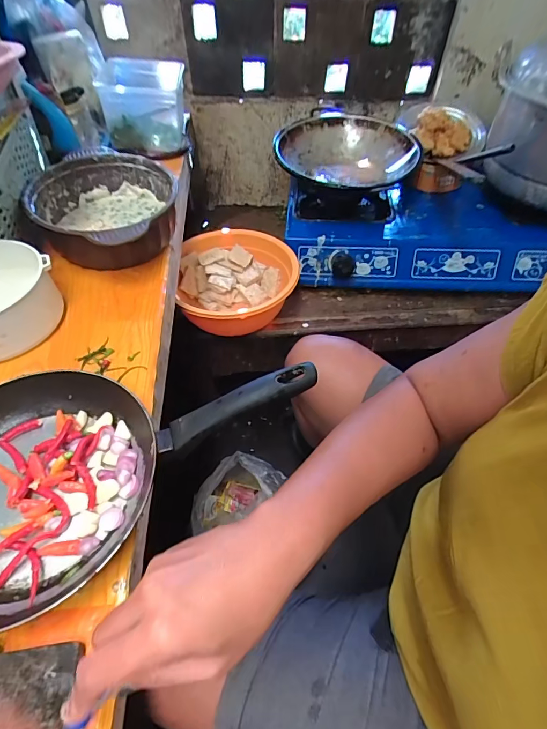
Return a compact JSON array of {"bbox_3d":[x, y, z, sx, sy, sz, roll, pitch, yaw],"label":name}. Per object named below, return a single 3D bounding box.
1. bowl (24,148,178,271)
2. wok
[{"bbox_3d":[-0.249,-0.230,0.605,0.204,0.088,0.210,-1,51,1],"label":"bowl"},{"bbox_3d":[0.165,-0.466,0.896,0.296,0.085,0.307,20,54,16],"label":"wok"}]

